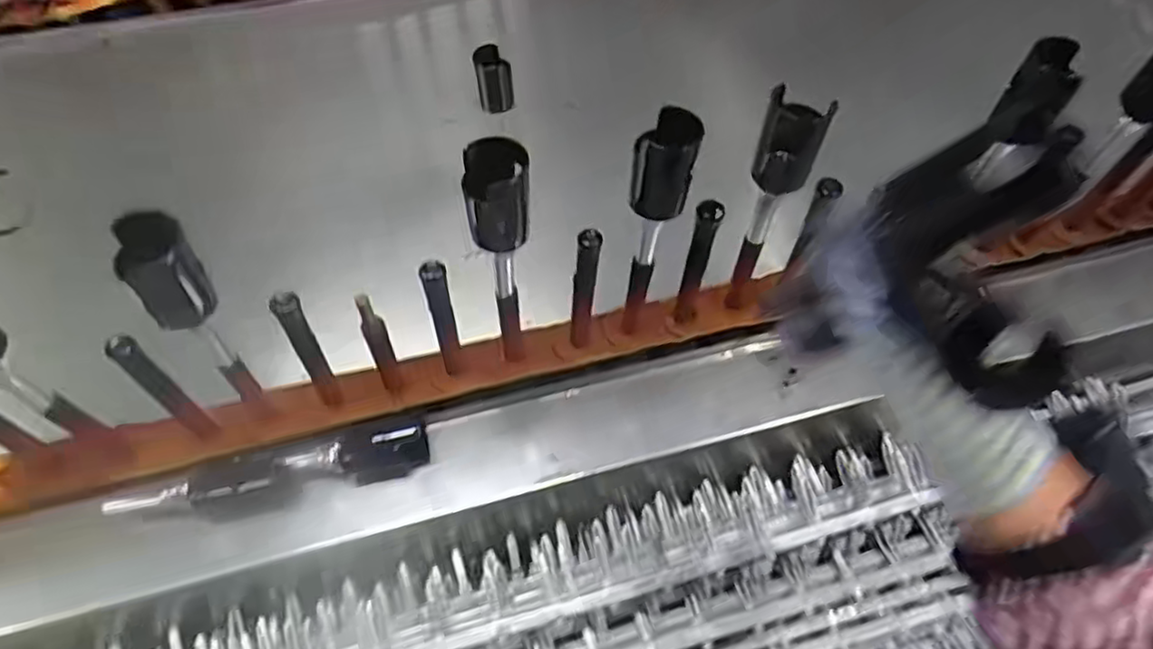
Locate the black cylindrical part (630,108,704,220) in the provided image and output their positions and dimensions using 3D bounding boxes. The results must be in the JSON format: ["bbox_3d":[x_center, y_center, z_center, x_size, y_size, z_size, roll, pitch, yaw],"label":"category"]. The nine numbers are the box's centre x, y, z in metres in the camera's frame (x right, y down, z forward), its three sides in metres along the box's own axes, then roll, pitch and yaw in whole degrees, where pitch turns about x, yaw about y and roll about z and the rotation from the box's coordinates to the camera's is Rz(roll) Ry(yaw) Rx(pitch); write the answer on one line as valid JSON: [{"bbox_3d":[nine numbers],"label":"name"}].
[{"bbox_3d":[0.058,-0.105,0.465,0.040,0.072,0.033,9,54,6],"label":"black cylindrical part"}]

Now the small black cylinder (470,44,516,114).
[{"bbox_3d":[-0.095,-0.285,0.808,0.048,0.071,0.042,-7,54,-6],"label":"small black cylinder"}]

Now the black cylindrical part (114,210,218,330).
[{"bbox_3d":[-0.243,-0.030,0.412,0.038,0.072,0.029,-35,61,-24],"label":"black cylindrical part"}]

